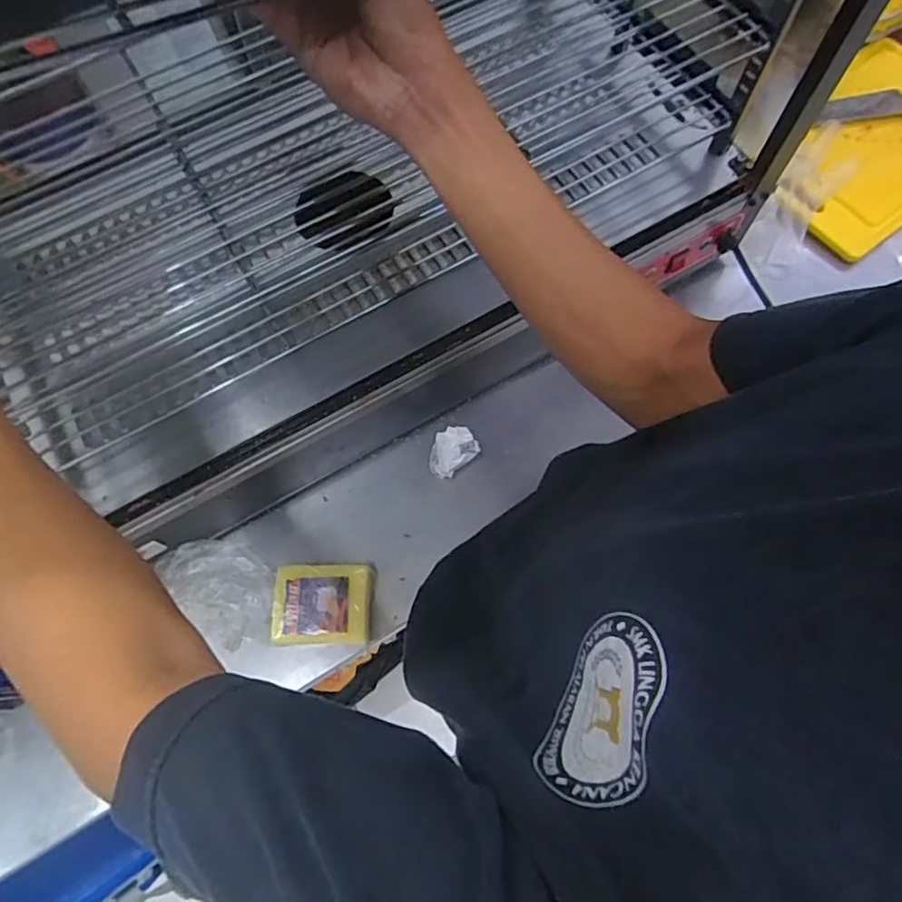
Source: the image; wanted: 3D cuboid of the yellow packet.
[{"bbox_3d":[-0.139,0.170,0.656,0.106,0.036,0.088,0,70,2],"label":"yellow packet"}]

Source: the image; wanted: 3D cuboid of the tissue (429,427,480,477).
[{"bbox_3d":[0.000,0.002,0.708,0.065,0.035,0.048,-38,73,-11],"label":"tissue"}]

